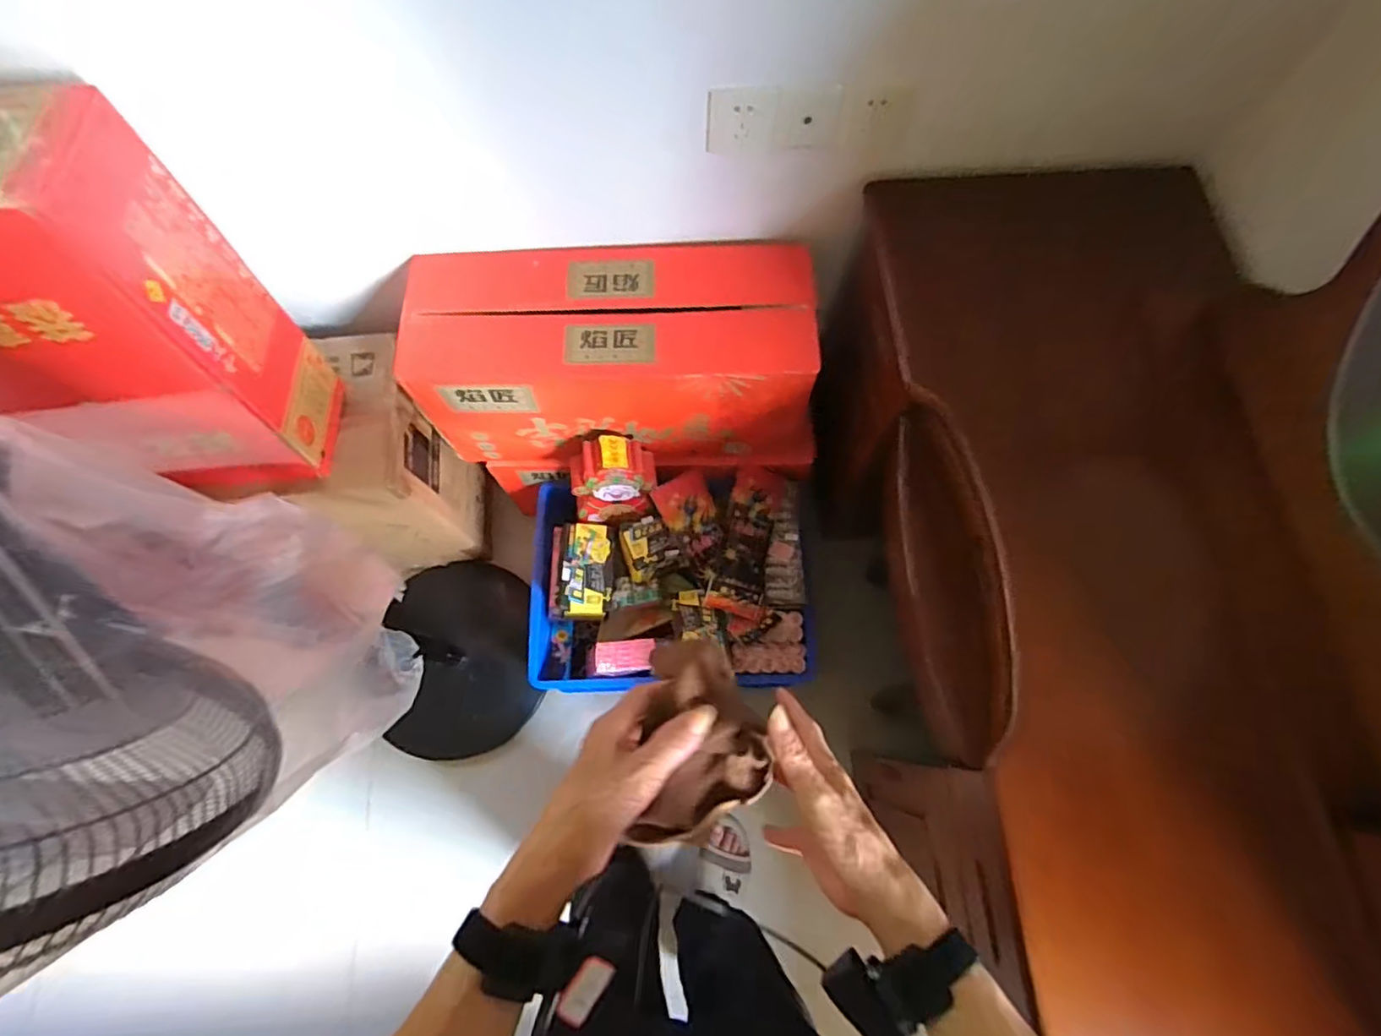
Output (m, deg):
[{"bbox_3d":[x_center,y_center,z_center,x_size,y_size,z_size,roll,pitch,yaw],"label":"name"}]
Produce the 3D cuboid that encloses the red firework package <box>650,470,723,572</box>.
[{"bbox_3d":[0.008,0.008,1.120,0.097,0.022,0.171,-26,99,-10],"label":"red firework package"}]

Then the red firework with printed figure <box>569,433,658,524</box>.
[{"bbox_3d":[-0.139,-0.065,1.100,0.152,0.172,0.098,-7,72,-2],"label":"red firework with printed figure"}]

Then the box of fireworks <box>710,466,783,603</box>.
[{"bbox_3d":[0.107,0.034,1.144,0.094,0.057,0.259,11,72,4],"label":"box of fireworks"}]

